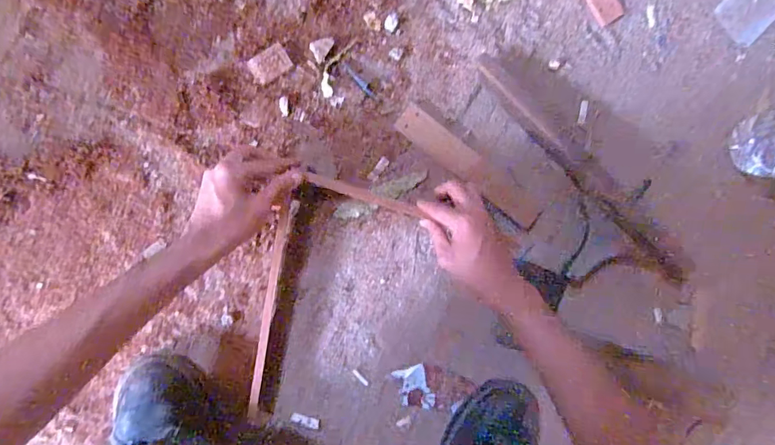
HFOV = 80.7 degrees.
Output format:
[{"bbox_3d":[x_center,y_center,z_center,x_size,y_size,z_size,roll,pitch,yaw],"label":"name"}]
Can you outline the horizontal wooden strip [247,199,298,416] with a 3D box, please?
[{"bbox_3d":[-0.133,0.101,0.518,0.014,0.037,0.251,10,90,-8],"label":"horizontal wooden strip"}]

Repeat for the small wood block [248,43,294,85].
[{"bbox_3d":[-0.137,-0.184,0.530,0.046,0.005,0.031,-34,96,-6],"label":"small wood block"}]

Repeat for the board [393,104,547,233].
[{"bbox_3d":[0.105,-0.069,0.570,0.211,0.014,0.042,36,86,-8],"label":"board"}]

